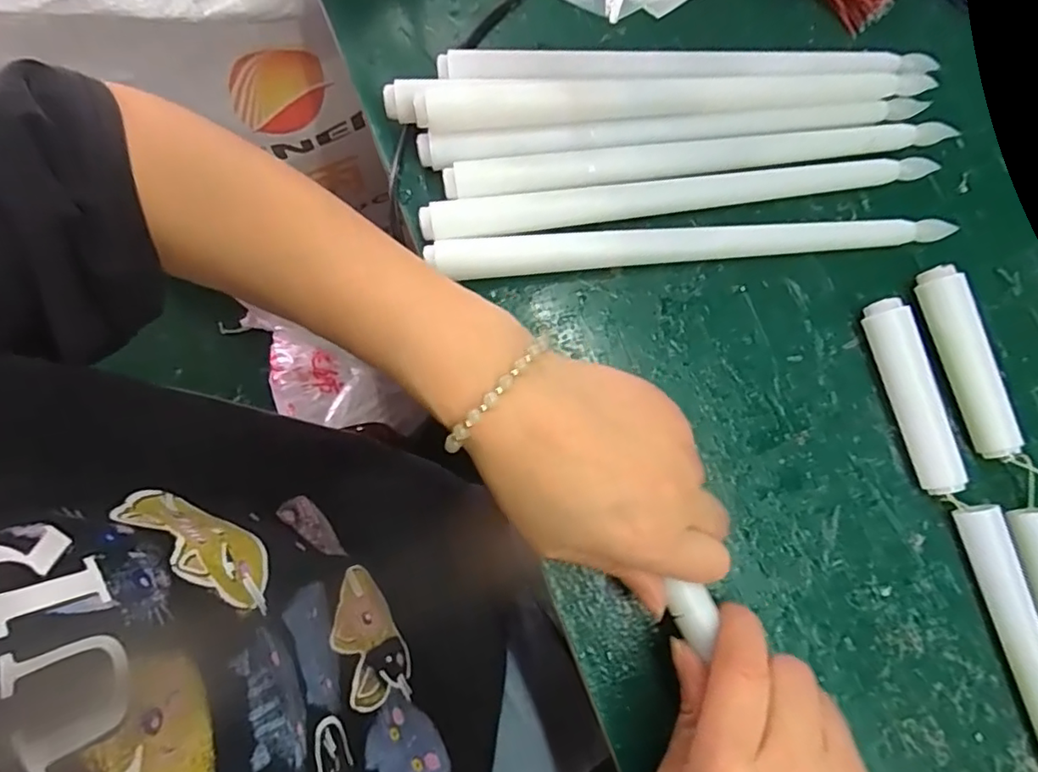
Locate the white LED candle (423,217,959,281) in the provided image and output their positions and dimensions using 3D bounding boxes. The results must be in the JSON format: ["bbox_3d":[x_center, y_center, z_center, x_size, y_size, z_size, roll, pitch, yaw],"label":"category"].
[{"bbox_3d":[0.081,-0.069,0.278,0.242,0.016,0.017,-5,79,0],"label":"white LED candle"}]

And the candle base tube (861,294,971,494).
[{"bbox_3d":[0.177,0.004,0.261,0.018,0.017,0.086,-13,79,-1],"label":"candle base tube"}]

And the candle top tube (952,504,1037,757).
[{"bbox_3d":[0.218,0.133,0.238,0.013,0.013,0.167,-13,79,-1],"label":"candle top tube"}]

